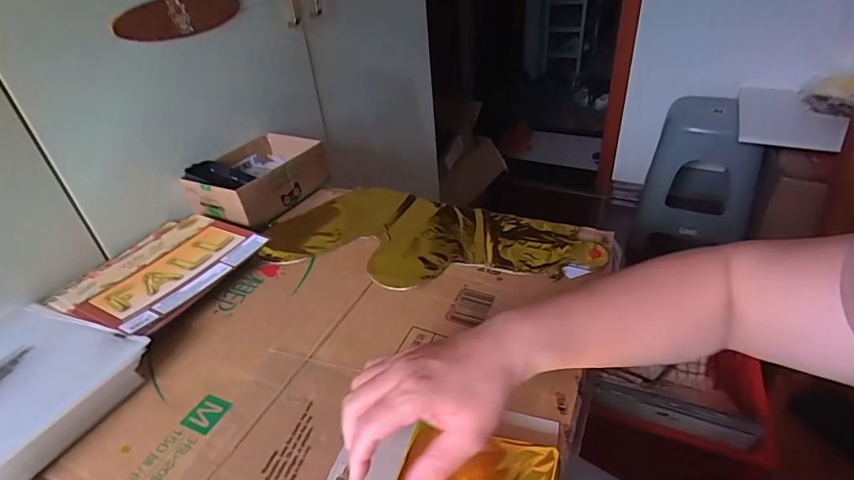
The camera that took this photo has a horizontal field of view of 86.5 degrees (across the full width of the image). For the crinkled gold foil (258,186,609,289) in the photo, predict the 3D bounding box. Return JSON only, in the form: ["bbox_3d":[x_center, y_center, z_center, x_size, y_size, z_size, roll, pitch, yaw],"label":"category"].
[{"bbox_3d":[0.001,-0.001,0.597,0.417,0.018,0.200,12,38,22],"label":"crinkled gold foil"}]

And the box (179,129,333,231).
[{"bbox_3d":[-0.257,-0.100,0.708,0.143,0.066,0.202,17,41,28],"label":"box"}]

